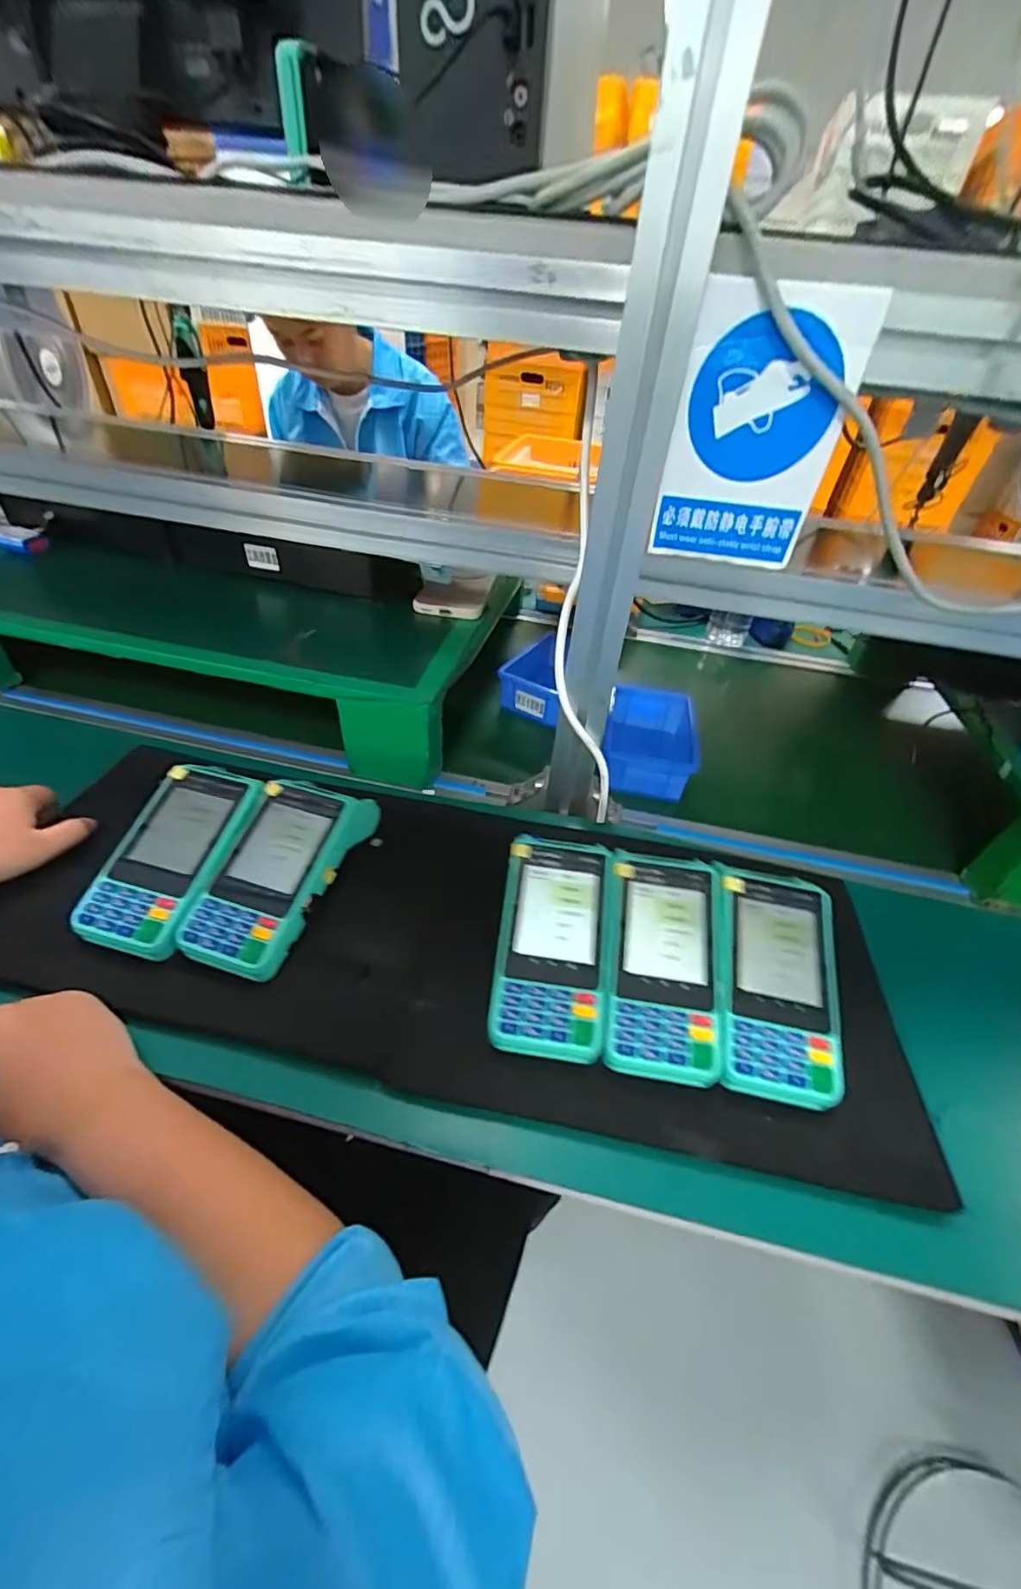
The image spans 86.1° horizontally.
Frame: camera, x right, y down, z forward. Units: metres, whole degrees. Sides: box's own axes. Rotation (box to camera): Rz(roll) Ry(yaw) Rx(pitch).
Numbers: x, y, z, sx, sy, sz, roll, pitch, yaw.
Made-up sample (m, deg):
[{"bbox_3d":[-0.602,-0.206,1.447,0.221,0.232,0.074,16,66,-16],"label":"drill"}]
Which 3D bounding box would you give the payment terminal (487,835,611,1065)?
[{"bbox_3d":[0.030,0.103,0.390,0.075,0.021,0.152,7,60,1],"label":"payment terminal"}]

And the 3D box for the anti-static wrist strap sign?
[{"bbox_3d":[0.153,-0.222,0.348,0.096,0.150,0.007,10,47,6],"label":"anti-static wrist strap sign"}]

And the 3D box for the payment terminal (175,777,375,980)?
[{"bbox_3d":[-0.177,0.054,0.429,0.080,0.055,0.169,13,45,7],"label":"payment terminal"}]

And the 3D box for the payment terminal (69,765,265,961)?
[{"bbox_3d":[-0.257,0.048,0.425,0.083,0.057,0.149,15,45,9],"label":"payment terminal"}]

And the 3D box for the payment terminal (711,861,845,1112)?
[{"bbox_3d":[0.186,0.131,0.389,0.082,0.062,0.150,9,45,3],"label":"payment terminal"}]

